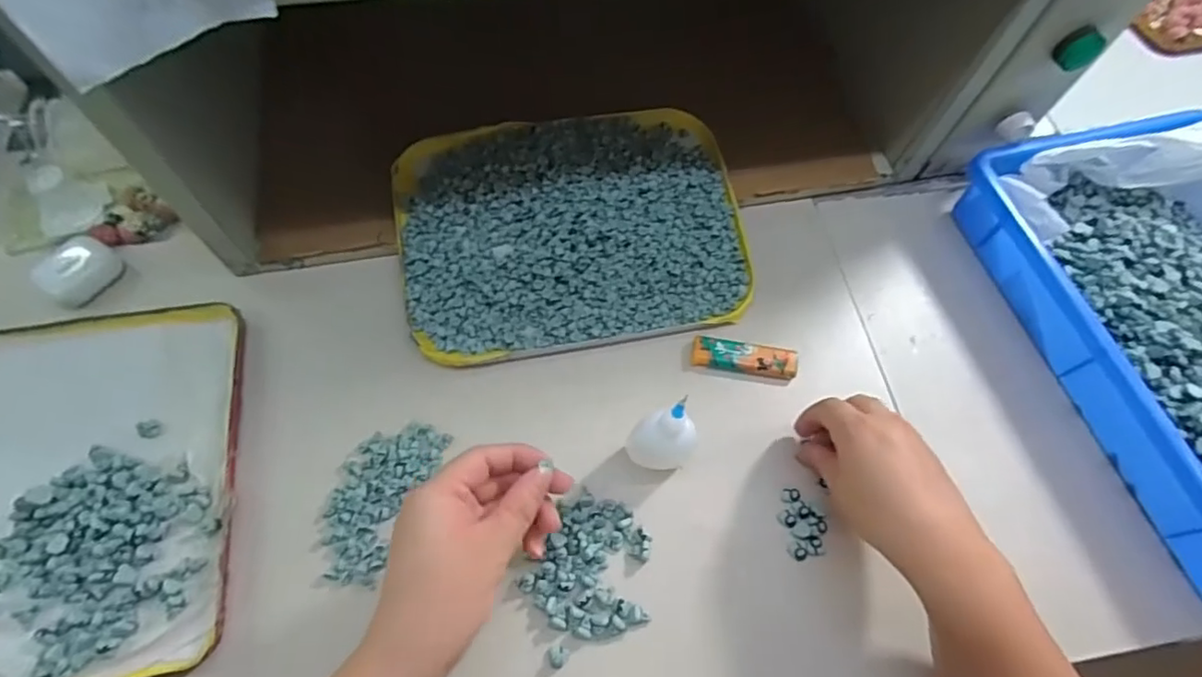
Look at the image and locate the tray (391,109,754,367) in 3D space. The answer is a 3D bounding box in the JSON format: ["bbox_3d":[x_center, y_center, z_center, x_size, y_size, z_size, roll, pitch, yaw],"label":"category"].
[{"bbox_3d":[-0.022,-0.093,0.480,0.271,0.034,0.202,-10,69,-9],"label":"tray"}]

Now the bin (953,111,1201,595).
[{"bbox_3d":[0.463,-0.007,0.450,0.245,0.072,0.363,-12,69,-10],"label":"bin"}]

